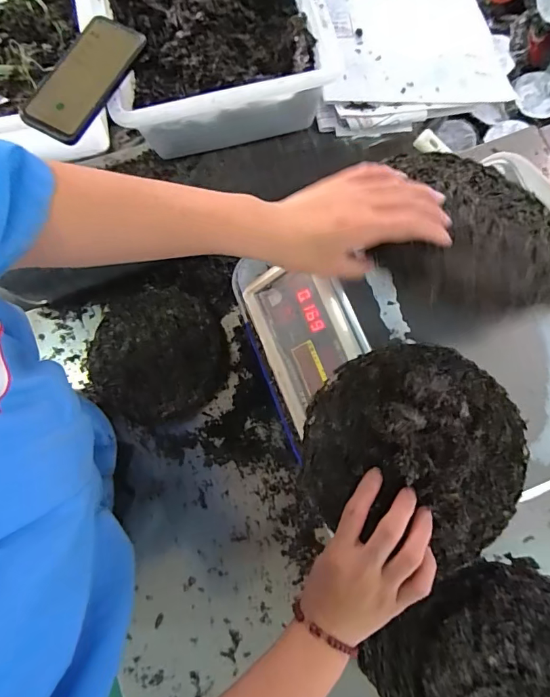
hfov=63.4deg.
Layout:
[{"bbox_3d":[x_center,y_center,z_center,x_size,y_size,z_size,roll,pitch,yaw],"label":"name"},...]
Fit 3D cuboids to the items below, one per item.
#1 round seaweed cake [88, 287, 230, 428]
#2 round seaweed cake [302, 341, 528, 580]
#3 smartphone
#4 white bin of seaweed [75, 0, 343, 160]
[{"bbox_3d":[-0.186,0.013,0.710,0.210,0.051,0.205,0,79,1],"label":"round seaweed cake"},{"bbox_3d":[0.128,0.084,0.387,0.189,0.047,0.172,0,79,1],"label":"round seaweed cake"},{"bbox_3d":[-0.222,-0.313,0.517,0.071,0.014,0.161,30,80,5],"label":"smartphone"},{"bbox_3d":[-0.104,-0.444,0.601,0.298,0.101,0.354,-14,79,-3],"label":"white bin of seaweed"}]

